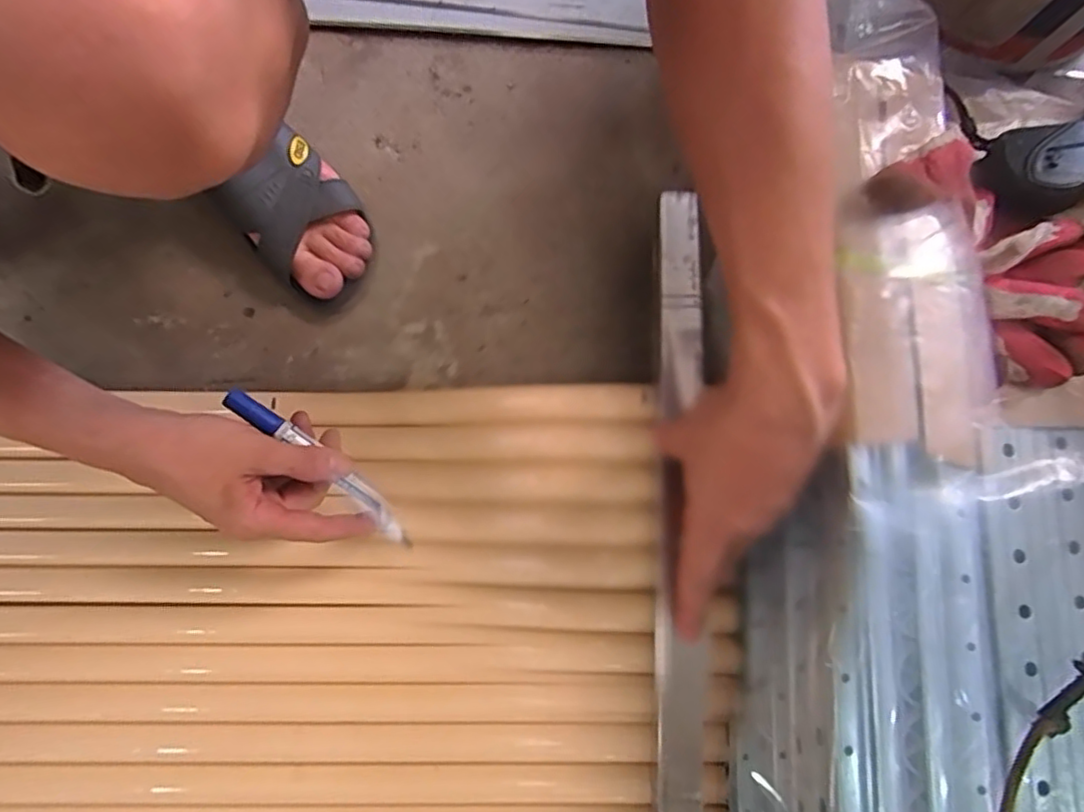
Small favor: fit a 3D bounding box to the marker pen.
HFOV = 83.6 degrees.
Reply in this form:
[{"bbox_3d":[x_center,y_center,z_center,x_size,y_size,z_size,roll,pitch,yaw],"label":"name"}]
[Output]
[{"bbox_3d":[-0.150,0.042,0.420,0.157,0.013,0.019,42,81,-9],"label":"marker pen"}]

